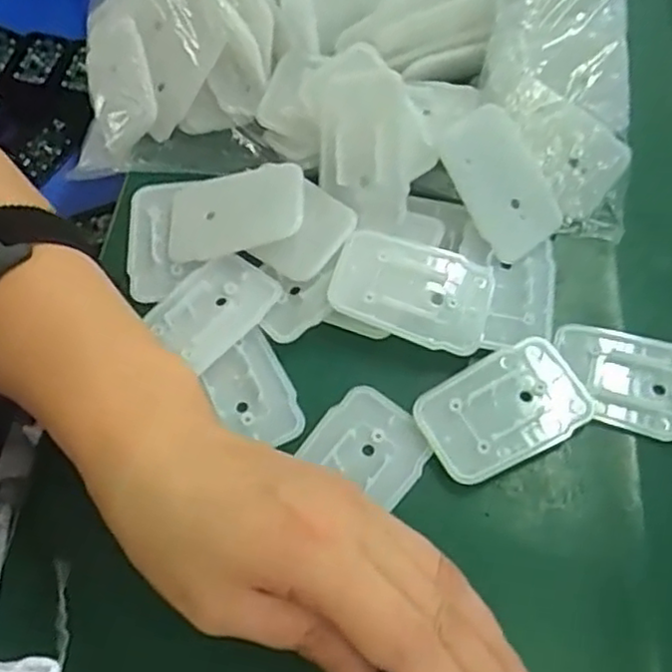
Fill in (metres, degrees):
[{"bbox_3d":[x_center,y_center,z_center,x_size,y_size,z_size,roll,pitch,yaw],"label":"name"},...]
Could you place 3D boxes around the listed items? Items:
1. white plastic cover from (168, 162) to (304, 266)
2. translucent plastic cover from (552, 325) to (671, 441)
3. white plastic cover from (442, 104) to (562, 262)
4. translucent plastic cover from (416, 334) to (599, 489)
[{"bbox_3d":[-0.048,-0.058,0.324,0.067,0.005,0.043,-9,63,18],"label":"white plastic cover"},{"bbox_3d":[0.124,0.018,0.287,0.066,0.006,0.040,20,64,13],"label":"translucent plastic cover"},{"bbox_3d":[0.075,-0.070,0.317,0.039,0.008,0.064,-35,94,-6],"label":"white plastic cover"},{"bbox_3d":[0.069,0.030,0.283,0.067,0.006,0.044,-25,63,-10],"label":"translucent plastic cover"}]

